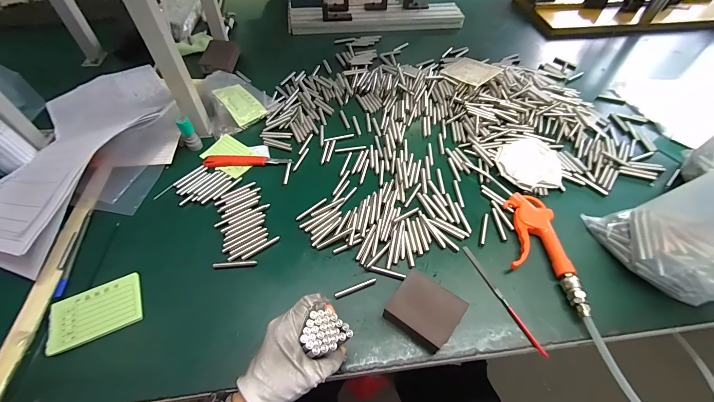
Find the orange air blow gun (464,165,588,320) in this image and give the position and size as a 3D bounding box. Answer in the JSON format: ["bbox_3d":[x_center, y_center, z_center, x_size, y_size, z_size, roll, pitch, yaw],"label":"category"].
[{"bbox_3d":[0.247,0.037,0.460,0.086,0.019,0.256,0,52,0],"label":"orange air blow gun"}]

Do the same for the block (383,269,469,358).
[{"bbox_3d":[0.083,0.134,0.381,0.078,0.023,0.069,31,58,22],"label":"block"}]

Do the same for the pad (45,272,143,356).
[{"bbox_3d":[-0.322,0.136,0.384,0.097,0.007,0.063,-22,55,-16],"label":"pad"}]

